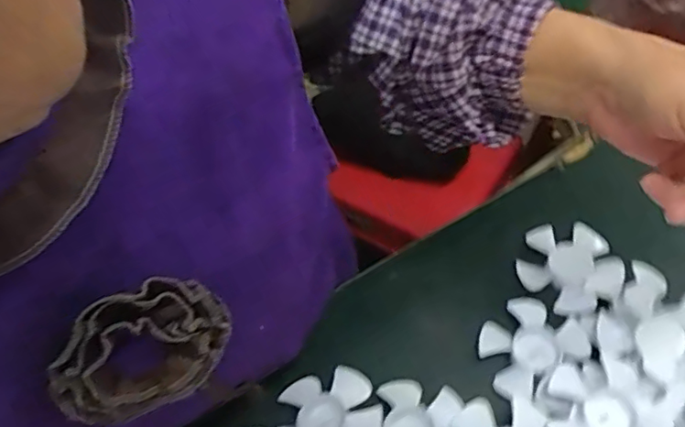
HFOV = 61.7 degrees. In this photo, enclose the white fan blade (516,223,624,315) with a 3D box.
[{"bbox_3d":[0.163,0.037,0.411,0.066,0.007,0.070,-2,54,3],"label":"white fan blade"}]

